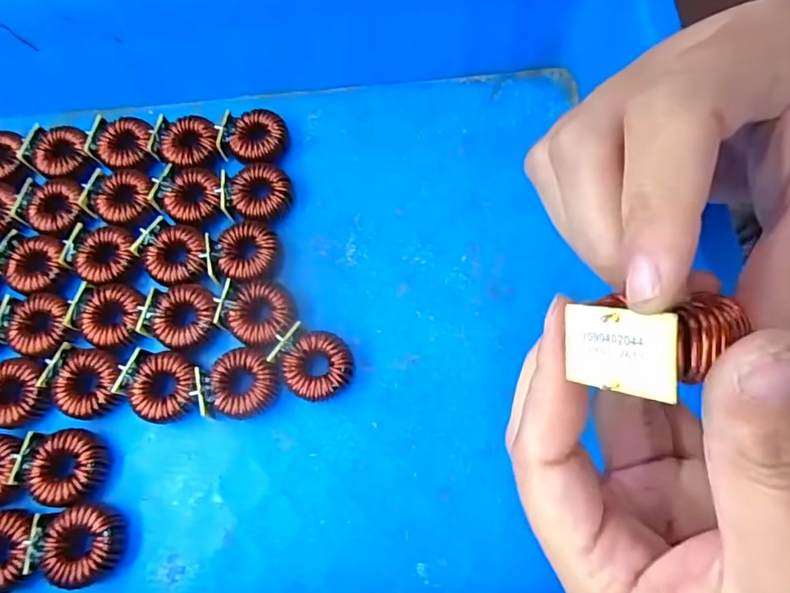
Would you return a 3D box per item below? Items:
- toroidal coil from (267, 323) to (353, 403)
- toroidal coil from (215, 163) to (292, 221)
[{"bbox_3d":[-0.042,0.036,0.264,0.039,0.019,0.035,36,77,15],"label":"toroidal coil"},{"bbox_3d":[-0.083,-0.061,0.300,0.040,0.013,0.034,6,71,7],"label":"toroidal coil"}]

